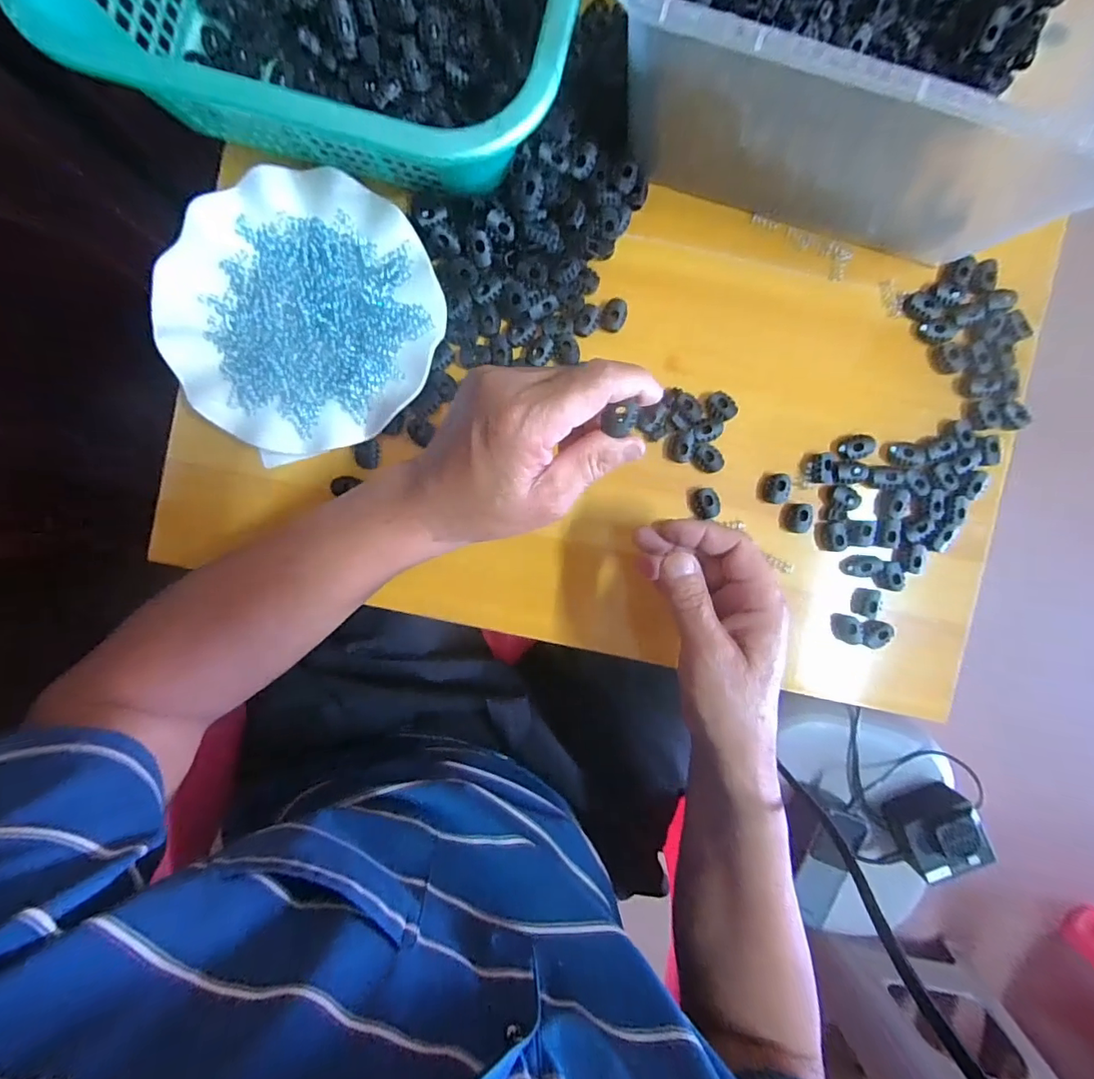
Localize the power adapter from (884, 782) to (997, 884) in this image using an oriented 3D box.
[{"bbox_3d":[0.429,0.325,0.573,0.077,0.054,0.076,-22,92,-1],"label":"power adapter"}]

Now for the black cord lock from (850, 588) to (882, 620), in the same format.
[{"bbox_3d":[0.224,0.044,0.364,0.017,0.008,0.020,16,91,-2],"label":"black cord lock"}]

